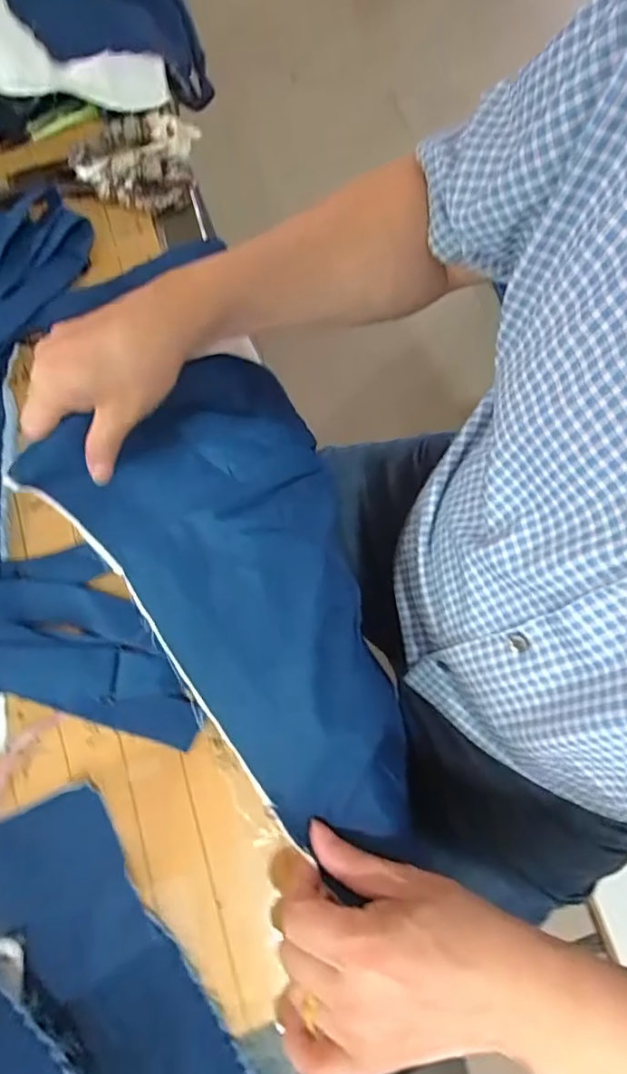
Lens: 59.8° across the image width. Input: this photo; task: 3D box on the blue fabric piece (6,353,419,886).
[{"bbox_3d":[-0.039,0.044,0.357,0.166,0.046,0.312,-26,81,-10],"label":"blue fabric piece"}]

